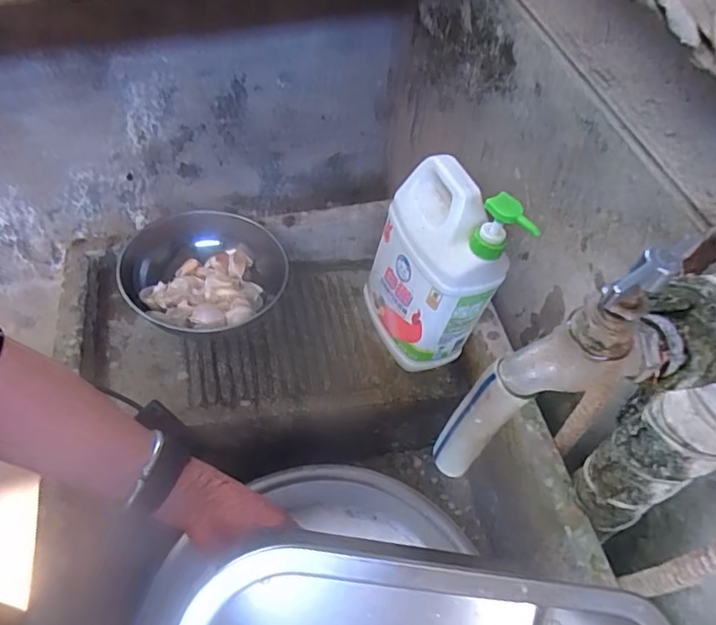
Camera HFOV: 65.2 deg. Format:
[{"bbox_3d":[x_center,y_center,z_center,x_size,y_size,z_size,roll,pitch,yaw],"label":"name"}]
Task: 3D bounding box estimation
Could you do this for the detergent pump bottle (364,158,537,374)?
[{"bbox_3d":[0.078,-0.049,0.606,0.096,0.222,0.150,-25,59,-18],"label":"detergent pump bottle"}]

